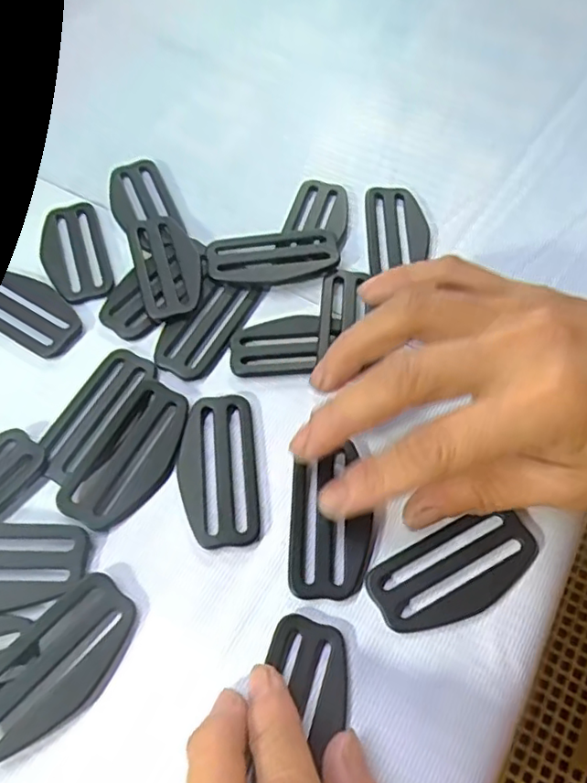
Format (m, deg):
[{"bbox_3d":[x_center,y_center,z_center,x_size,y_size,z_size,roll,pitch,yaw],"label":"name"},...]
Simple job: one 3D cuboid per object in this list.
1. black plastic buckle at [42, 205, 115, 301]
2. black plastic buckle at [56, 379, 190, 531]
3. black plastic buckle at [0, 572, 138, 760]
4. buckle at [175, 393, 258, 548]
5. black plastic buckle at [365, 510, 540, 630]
[{"bbox_3d":[-0.101,-0.065,0.273,0.028,0.004,0.059,-17,61,-8],"label":"black plastic buckle"},{"bbox_3d":[-0.060,0.023,0.221,0.031,0.004,0.058,22,63,13],"label":"black plastic buckle"},{"bbox_3d":[-0.075,0.086,0.186,0.030,0.007,0.058,39,67,13],"label":"black plastic buckle"},{"bbox_3d":[-0.028,0.028,0.220,0.028,0.004,0.058,-6,60,-2],"label":"buckle"},{"bbox_3d":[0.055,0.061,0.201,0.059,0.004,0.026,-23,62,-11],"label":"black plastic buckle"}]

